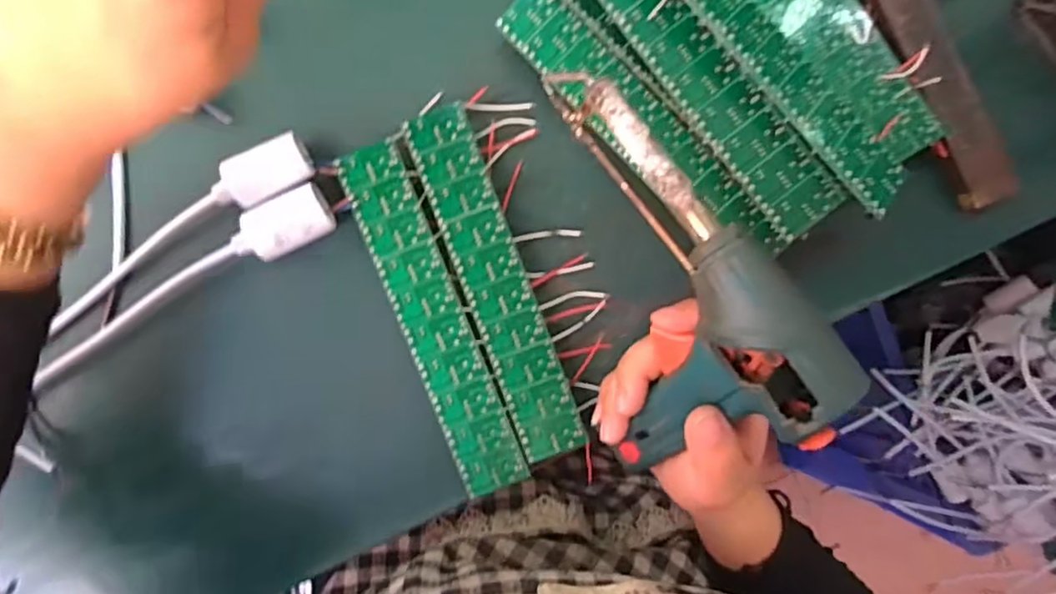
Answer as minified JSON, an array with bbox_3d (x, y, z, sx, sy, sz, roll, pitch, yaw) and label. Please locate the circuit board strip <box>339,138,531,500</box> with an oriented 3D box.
[{"bbox_3d":[-0.053,0.012,0.365,0.035,0.007,0.198,-22,91,-4],"label":"circuit board strip"}]

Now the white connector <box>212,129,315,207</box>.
[{"bbox_3d":[-0.144,-0.066,0.357,0.053,0.015,0.027,-24,91,-4],"label":"white connector"}]

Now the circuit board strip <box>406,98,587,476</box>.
[{"bbox_3d":[-0.018,-0.008,0.365,0.036,0.006,0.199,-21,91,-4],"label":"circuit board strip"}]

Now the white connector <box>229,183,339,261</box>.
[{"bbox_3d":[-0.133,-0.039,0.361,0.054,0.023,0.030,-27,91,-4],"label":"white connector"}]

